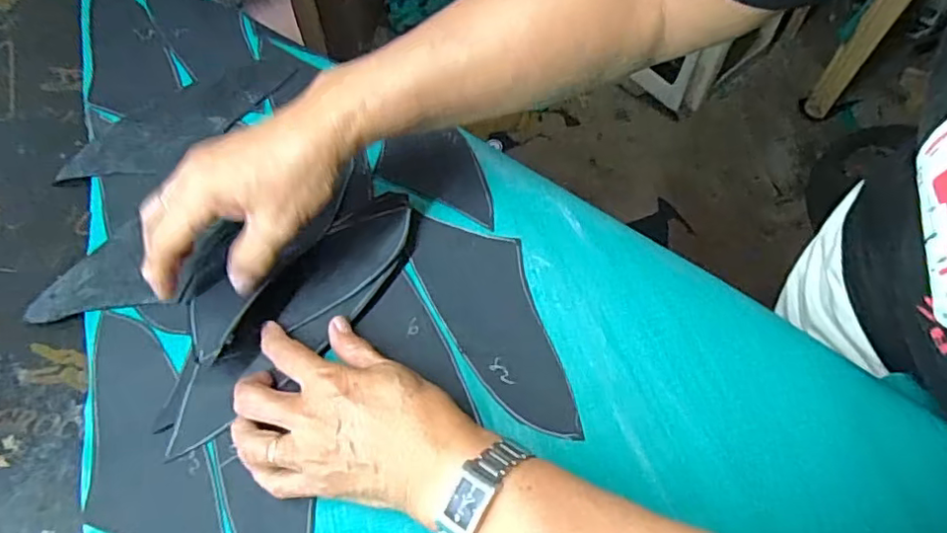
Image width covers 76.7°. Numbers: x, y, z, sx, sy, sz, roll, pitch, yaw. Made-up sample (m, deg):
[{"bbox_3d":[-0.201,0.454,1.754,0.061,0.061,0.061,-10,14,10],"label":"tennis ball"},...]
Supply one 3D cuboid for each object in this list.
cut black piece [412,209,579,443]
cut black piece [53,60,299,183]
[{"bbox_3d":[0.011,0.037,0.404,0.072,0.004,0.165,-15,67,-4],"label":"cut black piece"},{"bbox_3d":[-0.233,-0.117,0.482,0.188,0.014,0.056,-37,68,-18],"label":"cut black piece"}]

